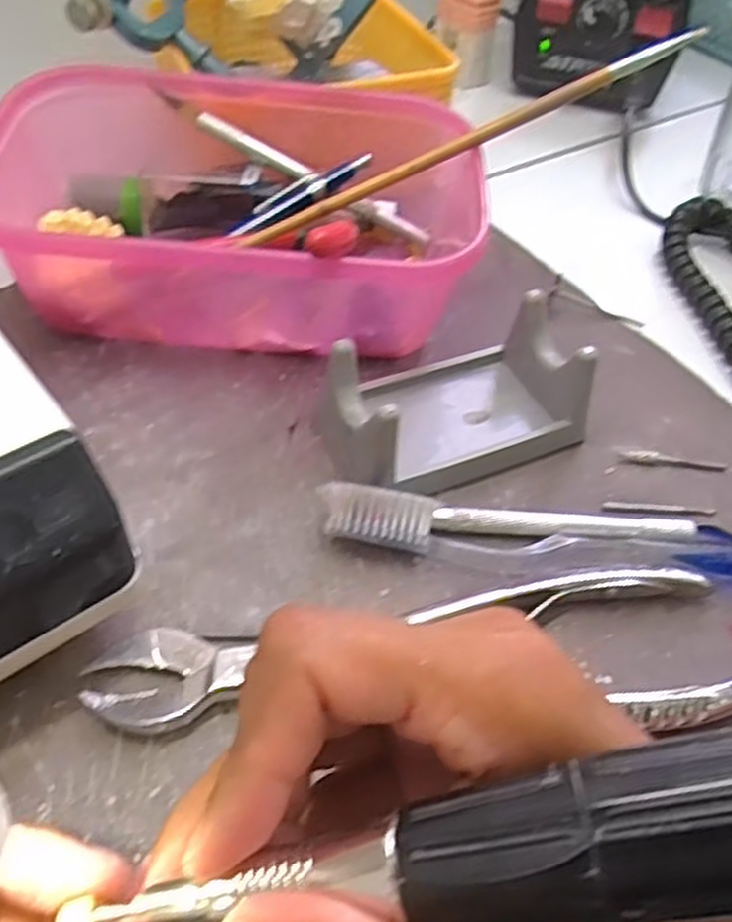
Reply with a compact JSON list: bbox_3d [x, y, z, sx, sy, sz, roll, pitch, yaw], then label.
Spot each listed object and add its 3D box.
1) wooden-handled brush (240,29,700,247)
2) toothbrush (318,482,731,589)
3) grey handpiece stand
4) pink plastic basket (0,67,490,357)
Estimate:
[{"bbox_3d":[0.044,-0.131,0.318,0.202,0.007,0.009,-25,54,-1],"label":"wooden-handled brush"},{"bbox_3d":[0.077,0.029,0.266,0.184,0.018,0.019,5,49,-2],"label":"toothbrush"},{"bbox_3d":[0.031,-0.028,0.296,0.094,0.039,0.060,-15,53,-18],"label":"grey handpiece stand"},{"bbox_3d":[-0.055,-0.108,0.337,0.194,0.068,0.135,1,49,-5],"label":"pink plastic basket"}]

